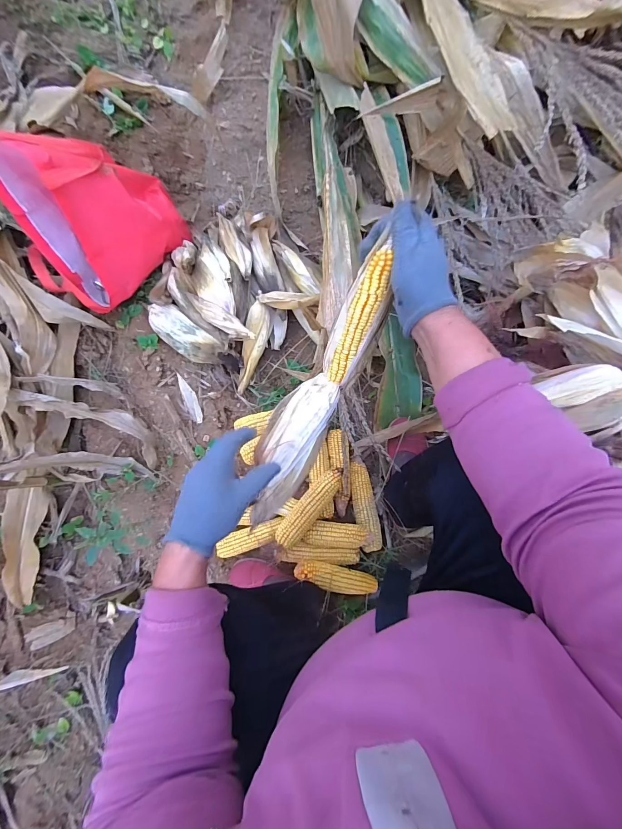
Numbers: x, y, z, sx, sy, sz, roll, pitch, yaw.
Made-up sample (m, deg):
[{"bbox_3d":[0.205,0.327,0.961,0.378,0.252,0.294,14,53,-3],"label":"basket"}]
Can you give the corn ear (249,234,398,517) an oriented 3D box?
[{"bbox_3d":[0.003,-0.027,0.469,0.081,0.088,0.391,31,113,9],"label":"corn ear"}]

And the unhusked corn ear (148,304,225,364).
[{"bbox_3d":[-0.283,-0.176,0.753,0.194,0.055,0.077,39,89,10],"label":"unhusked corn ear"}]

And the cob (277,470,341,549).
[{"bbox_3d":[-0.001,0.181,0.658,0.050,0.041,0.170,39,89,10],"label":"cob"}]

